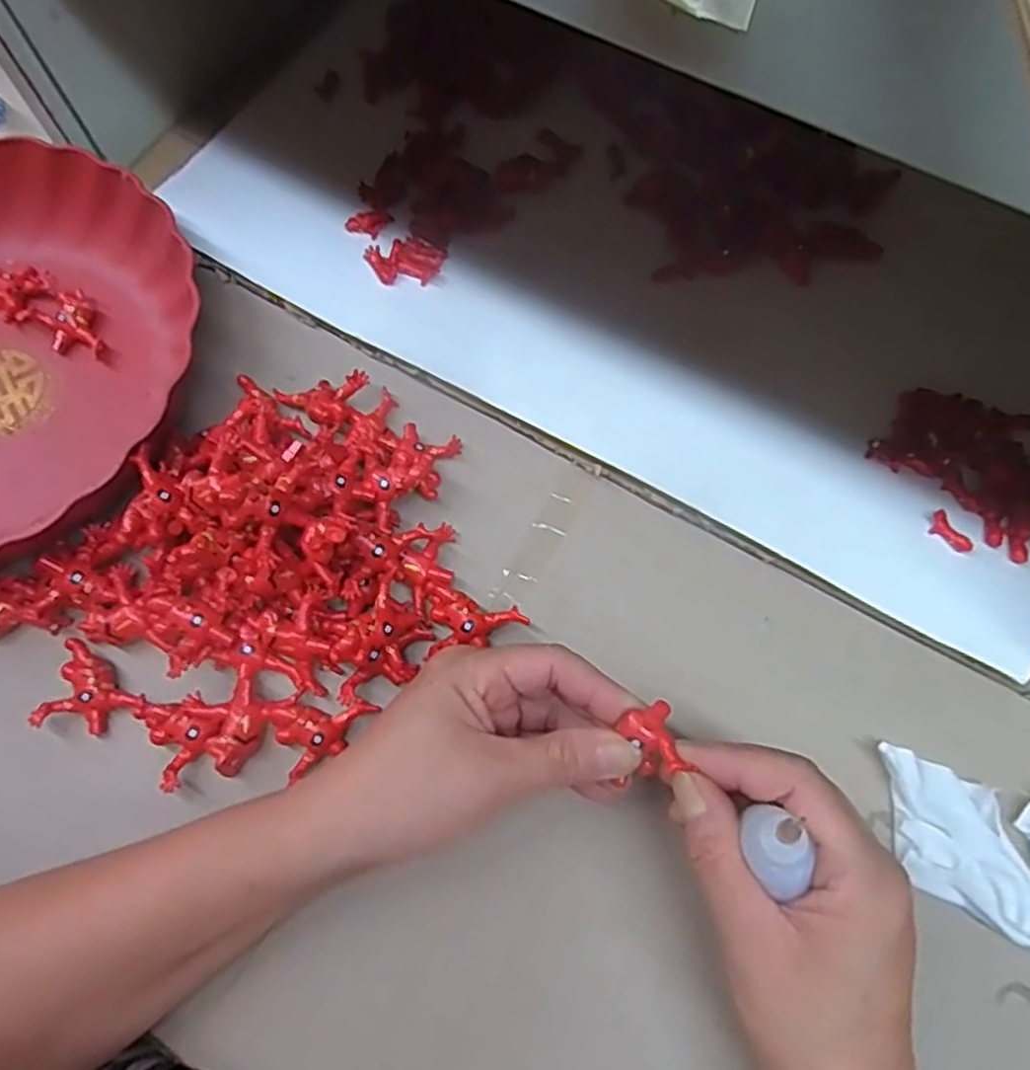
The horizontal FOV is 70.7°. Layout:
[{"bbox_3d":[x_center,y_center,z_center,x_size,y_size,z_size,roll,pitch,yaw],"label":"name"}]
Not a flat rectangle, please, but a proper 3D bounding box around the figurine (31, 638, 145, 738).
[{"bbox_3d":[-0.187,0.072,0.326,0.040,0.016,0.038,16,73,7],"label":"figurine"}]

